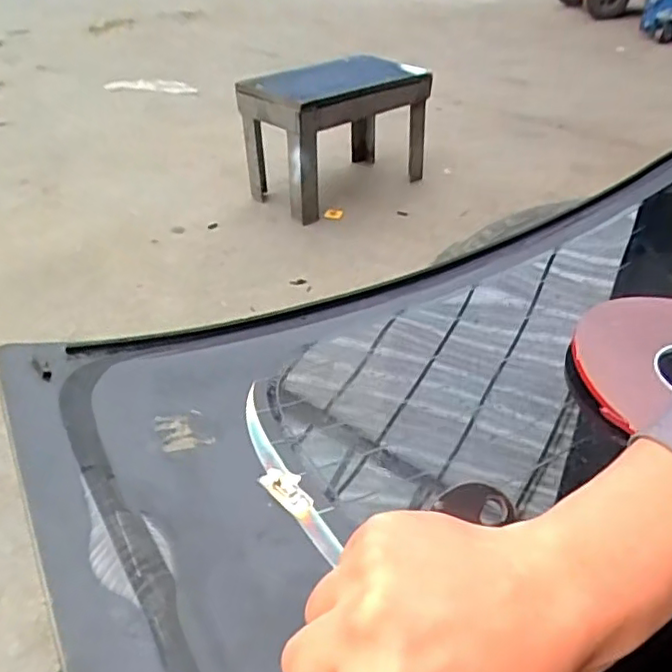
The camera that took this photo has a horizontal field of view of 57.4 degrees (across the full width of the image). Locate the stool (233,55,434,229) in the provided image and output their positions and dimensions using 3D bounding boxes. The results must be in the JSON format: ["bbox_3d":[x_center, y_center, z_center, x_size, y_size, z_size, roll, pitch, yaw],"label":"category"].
[{"bbox_3d":[-0.001,-0.391,1.172,0.332,0.232,0.209,-25,44,-28],"label":"stool"}]

